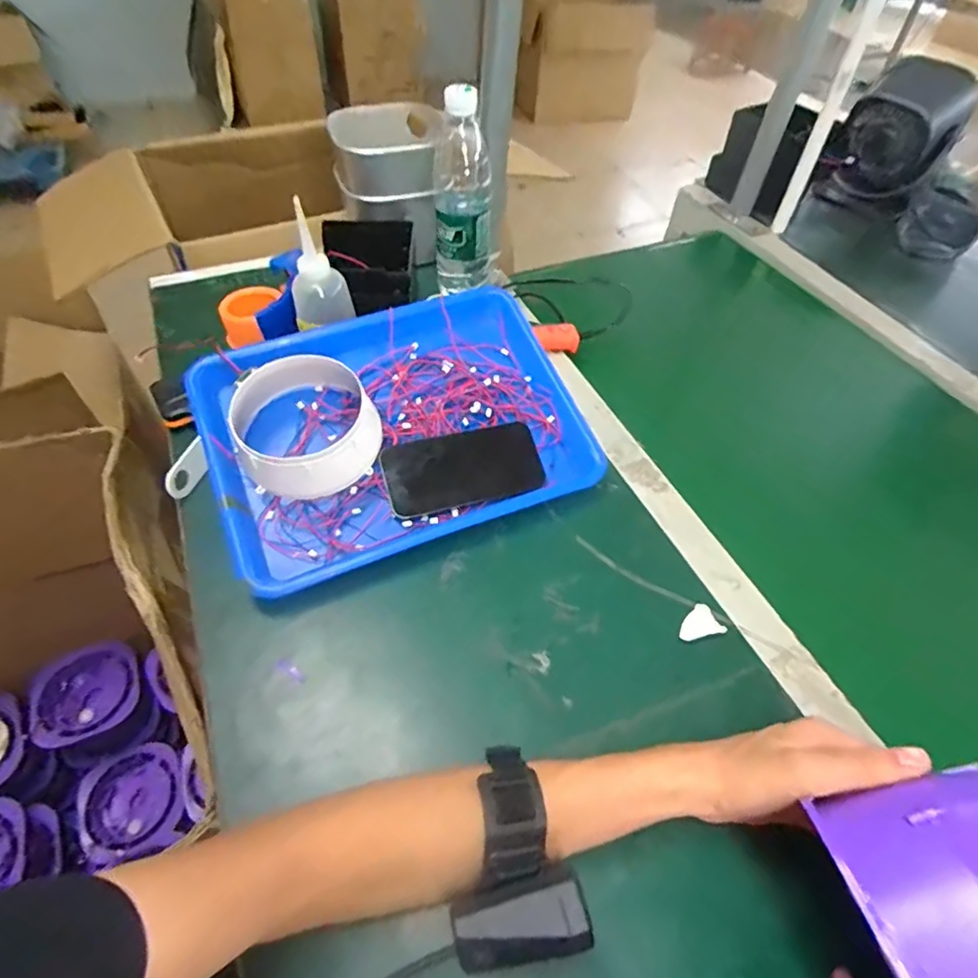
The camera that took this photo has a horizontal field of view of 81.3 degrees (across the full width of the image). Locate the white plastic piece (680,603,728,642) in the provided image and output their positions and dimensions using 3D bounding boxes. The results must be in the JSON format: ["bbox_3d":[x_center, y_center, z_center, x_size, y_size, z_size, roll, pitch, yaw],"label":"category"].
[{"bbox_3d":[0.170,0.112,0.457,0.031,0.015,0.027,-30,59,-24],"label":"white plastic piece"}]

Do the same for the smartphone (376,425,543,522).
[{"bbox_3d":[-0.023,-0.018,0.530,0.144,0.008,0.074,-13,71,-10],"label":"smartphone"}]

